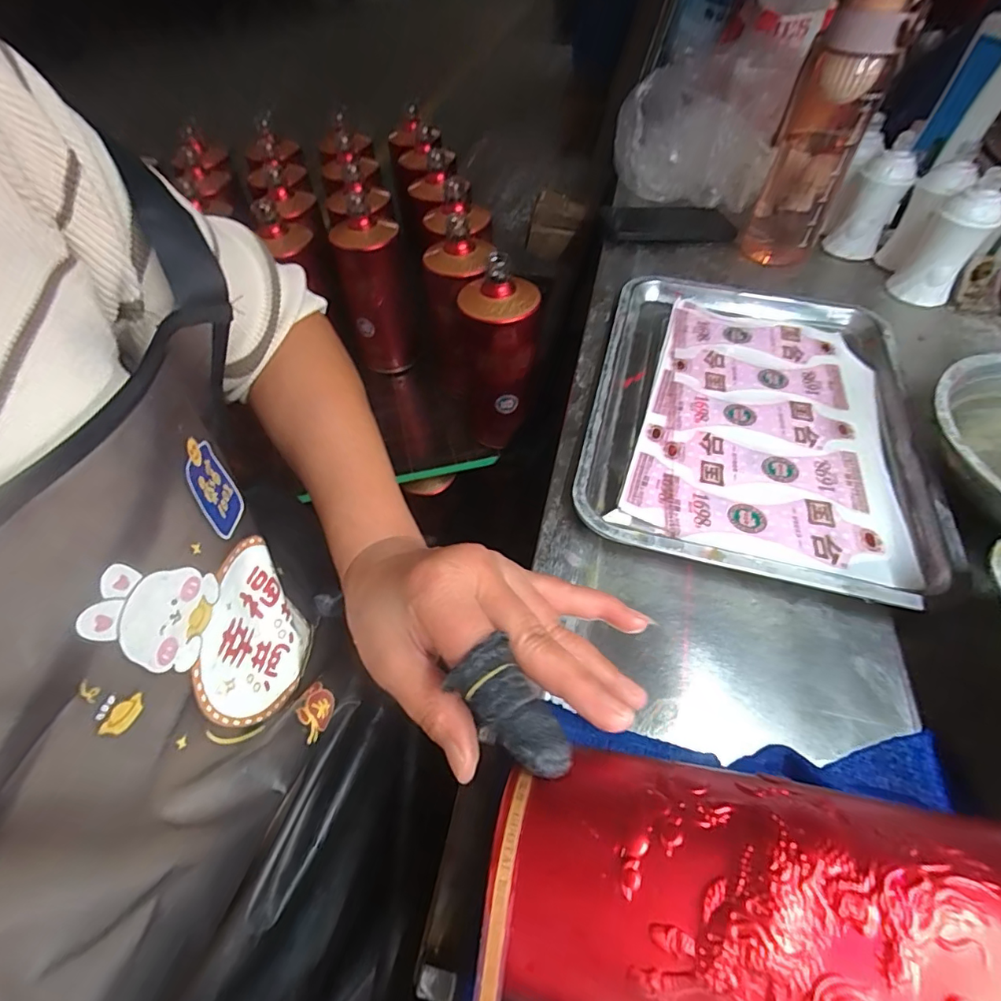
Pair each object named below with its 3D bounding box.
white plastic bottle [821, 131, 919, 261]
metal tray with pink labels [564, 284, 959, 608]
[{"bbox_3d":[0.424,-0.338,0.580,0.056,0.116,0.052,33,59,23],"label":"white plastic bottle"},{"bbox_3d":[0.211,-0.081,0.426,0.251,0.027,0.334,12,54,12],"label":"metal tray with pink labels"}]

